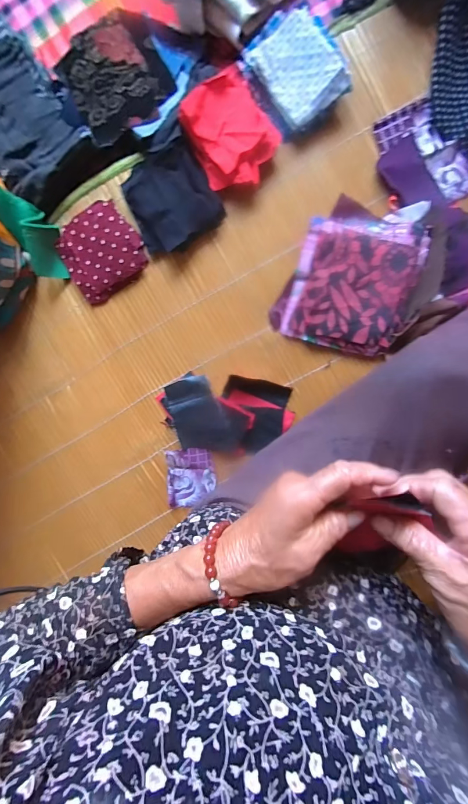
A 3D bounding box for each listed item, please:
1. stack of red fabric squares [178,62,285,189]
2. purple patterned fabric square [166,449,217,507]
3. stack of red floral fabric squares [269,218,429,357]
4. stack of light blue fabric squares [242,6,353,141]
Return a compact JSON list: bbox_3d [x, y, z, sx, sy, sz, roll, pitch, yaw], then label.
[{"bbox_3d":[-0.005,-0.258,0.335,0.081,0.040,0.089,-43,89,7],"label":"stack of red fabric squares"},{"bbox_3d":[-0.052,0.094,0.418,0.057,0.004,0.080,-1,109,-1],"label":"purple patterned fabric square"},{"bbox_3d":[0.113,-0.117,0.344,0.120,0.031,0.120,17,96,4],"label":"stack of red floral fabric squares"},{"bbox_3d":[0.059,-0.316,0.329,0.074,0.026,0.095,-33,90,7],"label":"stack of light blue fabric squares"}]

